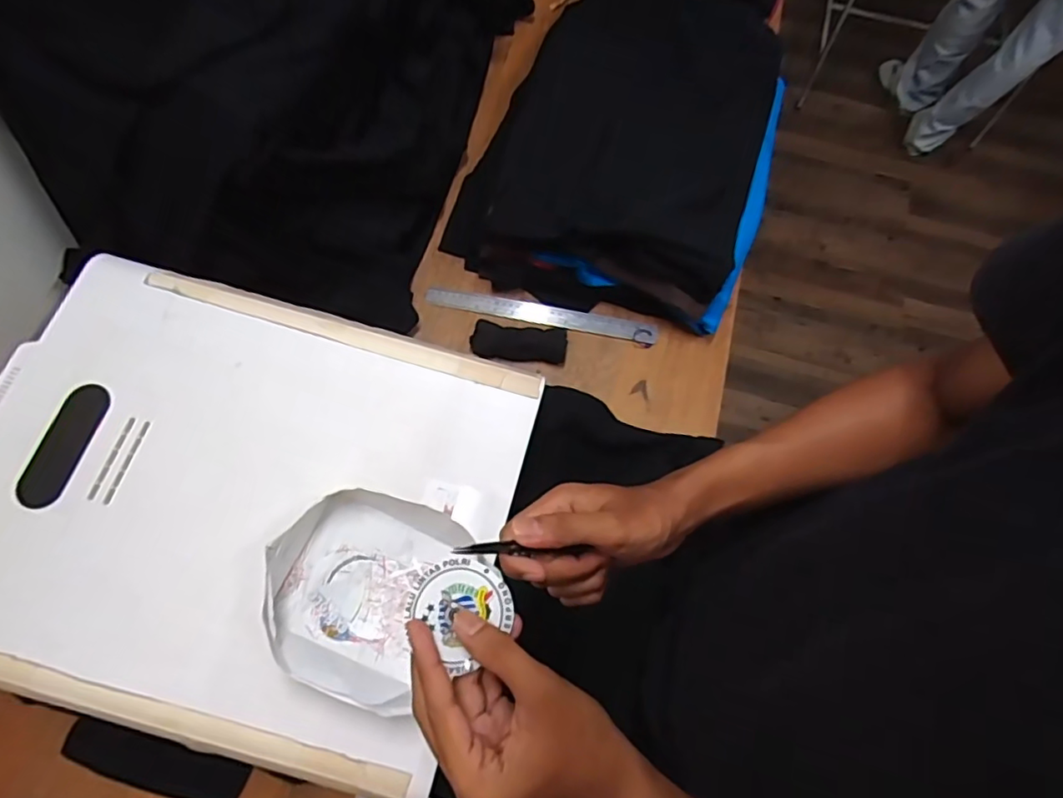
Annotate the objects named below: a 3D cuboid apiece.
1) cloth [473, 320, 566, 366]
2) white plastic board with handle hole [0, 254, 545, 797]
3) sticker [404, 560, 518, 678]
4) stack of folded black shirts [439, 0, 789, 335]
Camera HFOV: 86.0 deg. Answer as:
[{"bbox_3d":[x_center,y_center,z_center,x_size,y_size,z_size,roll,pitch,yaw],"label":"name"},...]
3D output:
[{"bbox_3d":[-0.017,-0.078,0.767,0.125,0.023,0.050,3,70,-2],"label":"cloth"},{"bbox_3d":[-0.282,0.088,0.537,0.499,0.022,0.395,16,70,3],"label":"white plastic board with handle hole"},{"bbox_3d":[-0.042,0.124,0.342,0.058,0.008,0.055,44,63,1],"label":"sticker"},{"bbox_3d":[0.154,-0.431,0.849,0.426,0.124,0.625,15,70,3],"label":"stack of folded black shirts"}]

